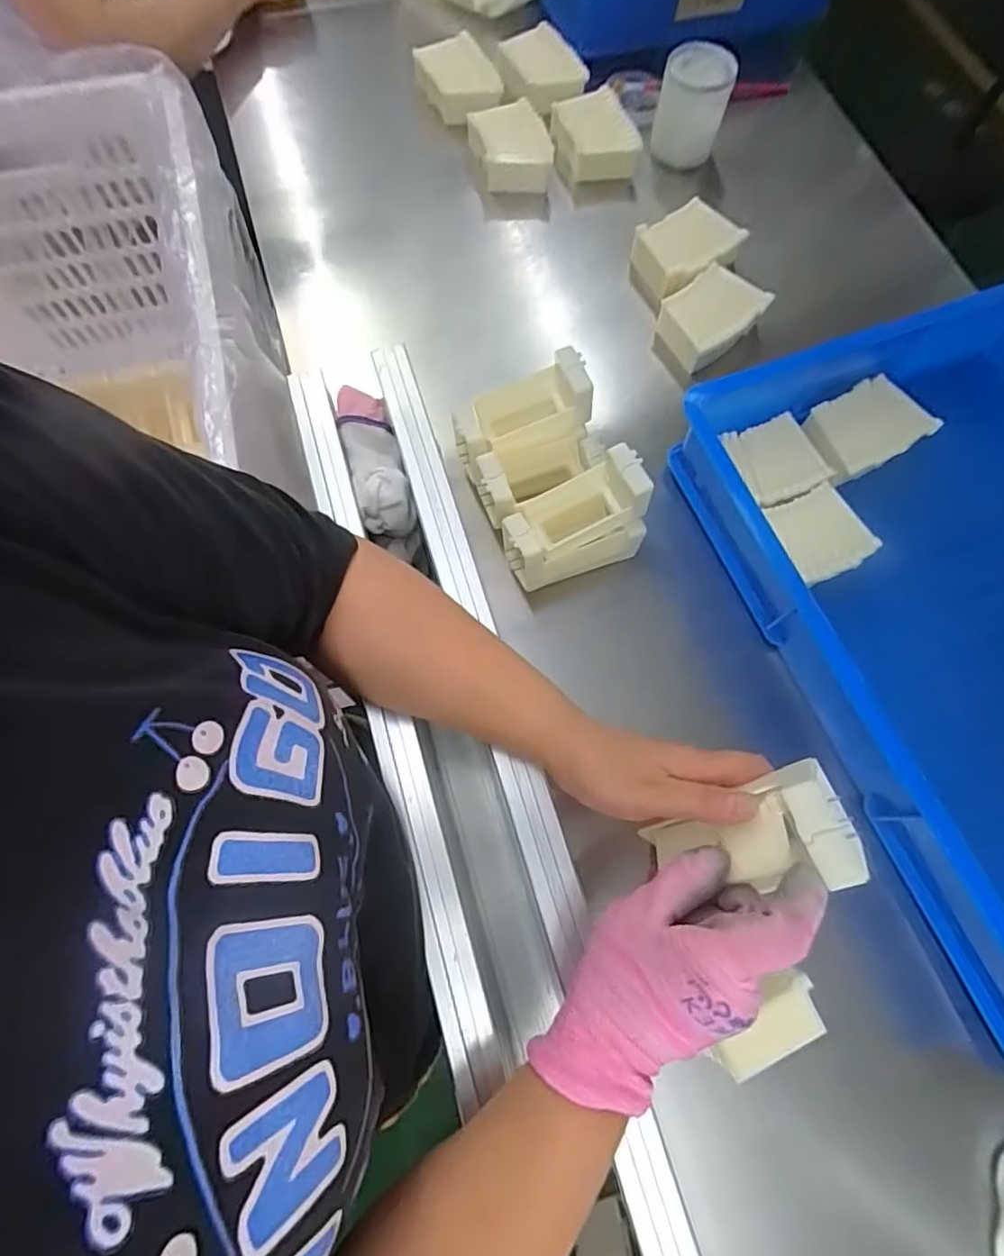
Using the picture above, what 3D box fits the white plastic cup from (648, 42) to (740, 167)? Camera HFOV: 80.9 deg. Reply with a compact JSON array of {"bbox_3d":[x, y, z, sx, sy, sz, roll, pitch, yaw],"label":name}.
[{"bbox_3d":[0.230,-0.634,0.717,0.079,0.103,0.085,14,72,4],"label":"white plastic cup"}]

